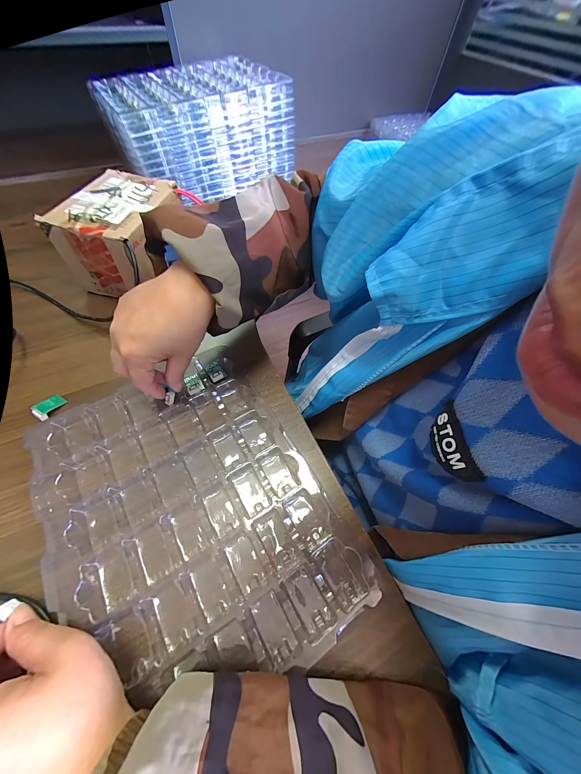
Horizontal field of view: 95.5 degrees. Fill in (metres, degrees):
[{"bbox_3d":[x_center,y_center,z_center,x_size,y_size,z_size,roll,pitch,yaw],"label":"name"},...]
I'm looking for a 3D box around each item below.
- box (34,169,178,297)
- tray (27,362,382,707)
[{"bbox_3d":[-0.216,-0.198,0.356,0.099,0.101,0.133,12,58,3],"label":"box"},{"bbox_3d":[-0.093,0.101,0.230,0.208,0.016,0.267,-27,64,-19],"label":"tray"}]

